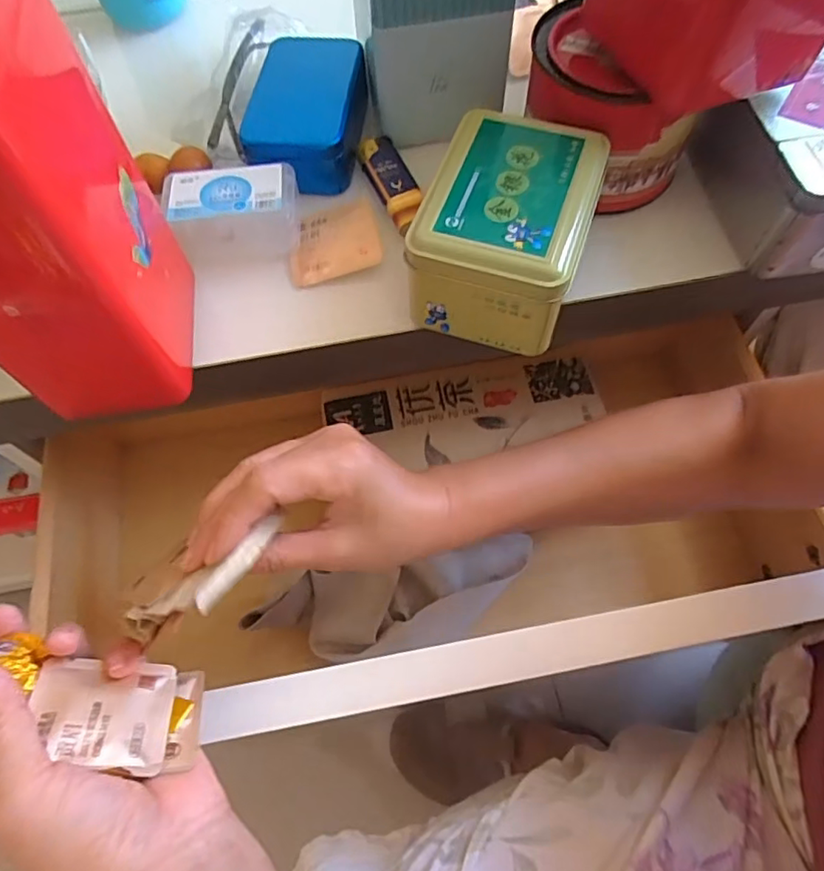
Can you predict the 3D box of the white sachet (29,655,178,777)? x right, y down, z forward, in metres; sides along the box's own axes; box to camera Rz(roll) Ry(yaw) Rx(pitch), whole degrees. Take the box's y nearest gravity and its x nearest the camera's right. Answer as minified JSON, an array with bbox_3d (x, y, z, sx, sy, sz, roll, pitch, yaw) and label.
[{"bbox_3d":[-0.130,0.115,0.245,0.055,0.004,0.050,15,23,-20],"label":"white sachet"}]

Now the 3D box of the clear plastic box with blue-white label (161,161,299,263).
[{"bbox_3d":[-0.106,-0.132,0.347,0.075,0.028,0.053,-8,64,-3],"label":"clear plastic box with blue-white label"}]

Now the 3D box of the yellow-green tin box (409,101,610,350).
[{"bbox_3d":[0.051,-0.108,0.312,0.082,0.057,0.112,17,65,9],"label":"yellow-green tin box"}]

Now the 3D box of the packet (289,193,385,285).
[{"bbox_3d":[-0.048,-0.118,0.352,0.055,0.010,0.054,-12,64,-5],"label":"packet"}]

